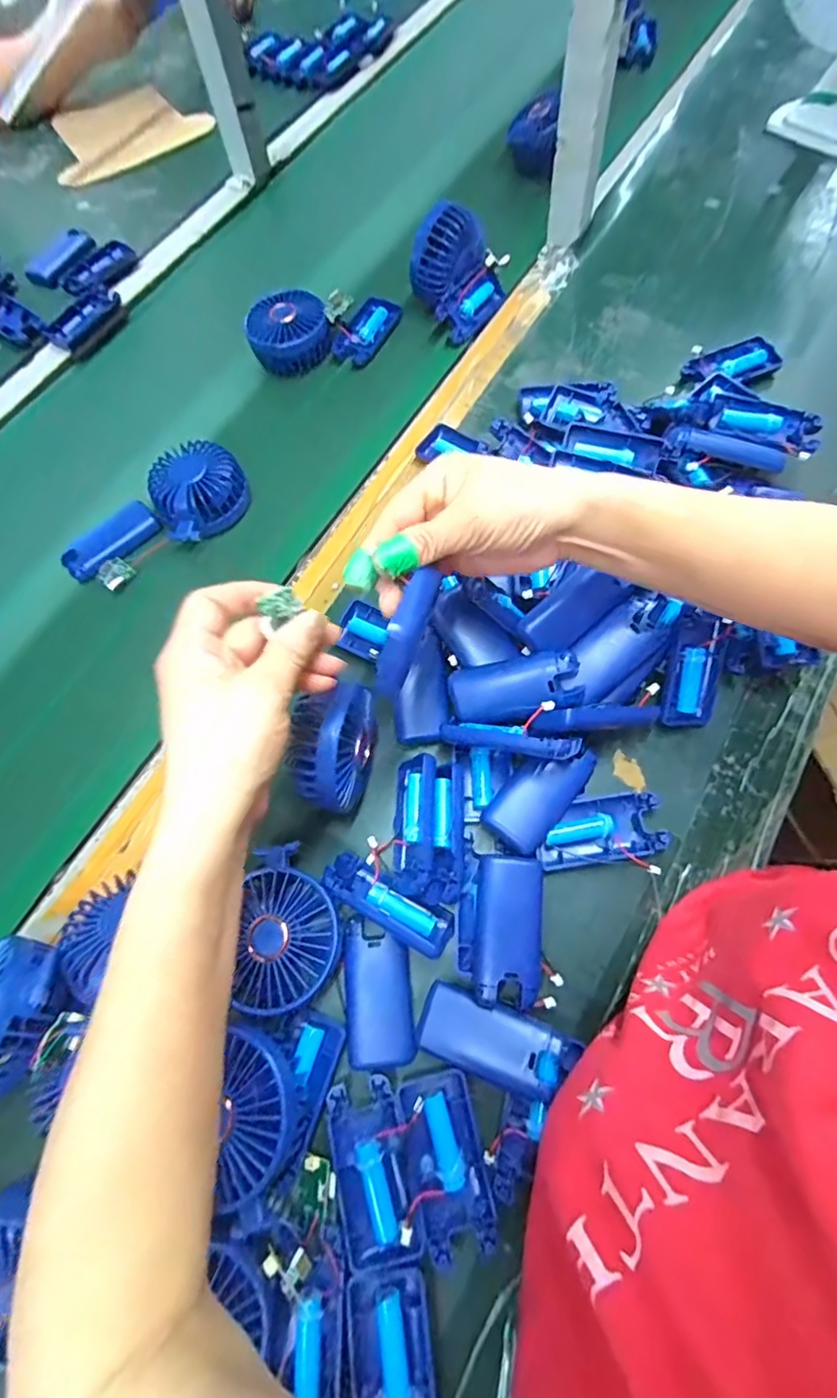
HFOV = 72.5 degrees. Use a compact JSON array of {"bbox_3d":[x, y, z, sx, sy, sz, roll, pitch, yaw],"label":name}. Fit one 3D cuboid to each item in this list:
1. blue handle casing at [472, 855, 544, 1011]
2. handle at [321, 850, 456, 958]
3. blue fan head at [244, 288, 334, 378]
[{"bbox_3d":[0.062,0.156,0.389,0.045,0.024,0.092,2,69,4],"label":"blue handle casing"},{"bbox_3d":[-0.022,0.141,0.397,0.092,0.044,0.015,30,113,12],"label":"handle"},{"bbox_3d":[-0.135,-0.391,0.608,0.088,0.039,0.082,-1,69,2],"label":"blue fan head"}]

